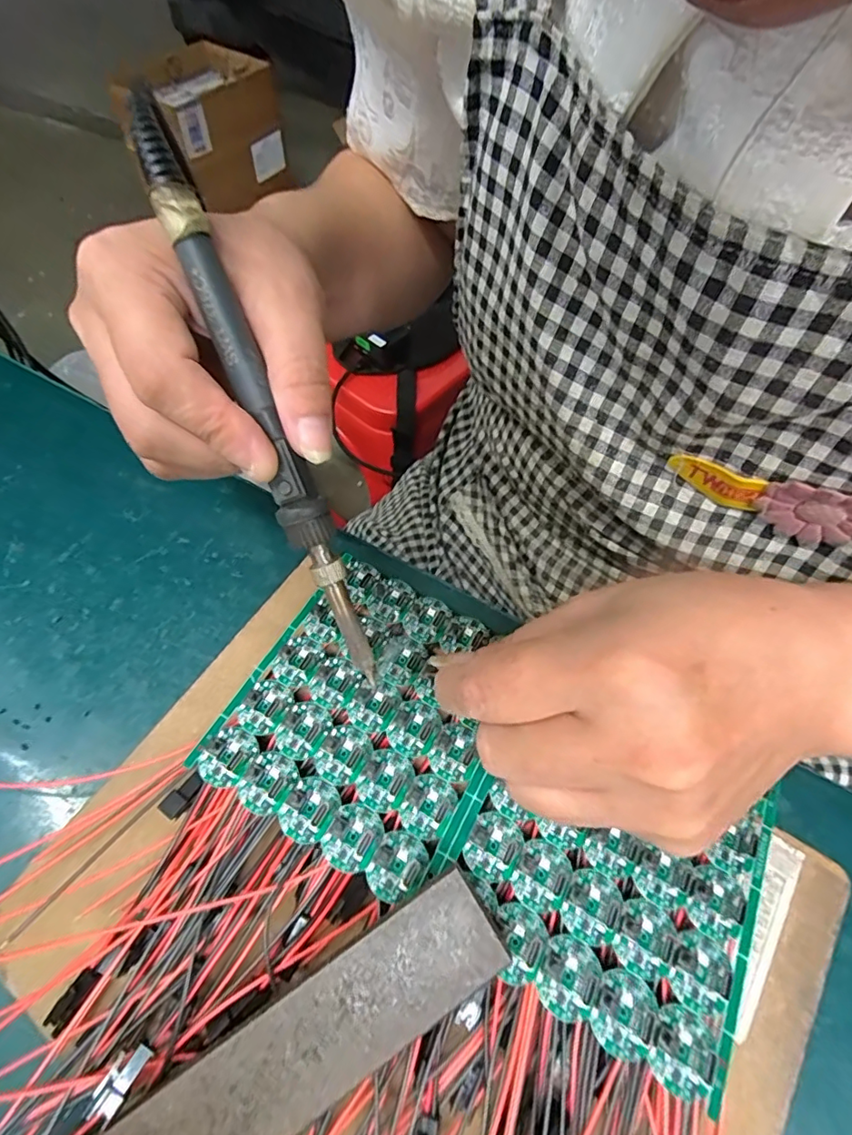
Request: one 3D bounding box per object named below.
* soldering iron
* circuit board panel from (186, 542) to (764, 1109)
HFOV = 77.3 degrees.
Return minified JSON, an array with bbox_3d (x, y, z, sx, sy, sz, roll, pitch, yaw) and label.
[{"bbox_3d":[-0.054,-0.048,0.182,0.015,0.012,0.196,-23,107,-12],"label":"soldering iron"},{"bbox_3d":[0.020,0.082,0.199,0.197,0.010,0.106,32,67,15],"label":"circuit board panel"}]

